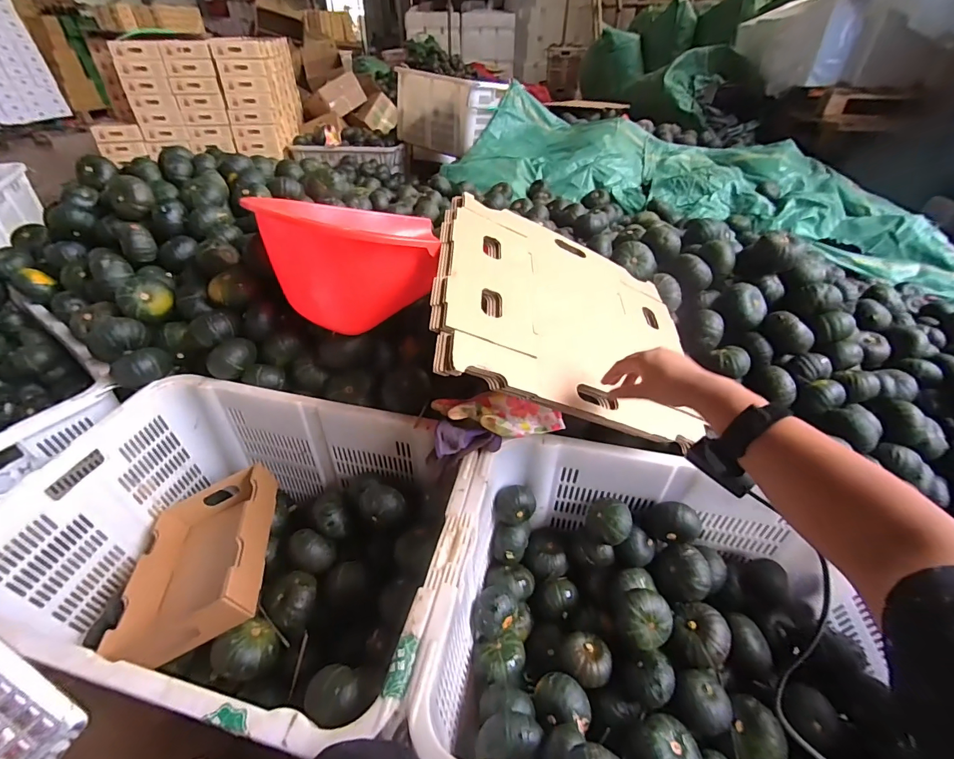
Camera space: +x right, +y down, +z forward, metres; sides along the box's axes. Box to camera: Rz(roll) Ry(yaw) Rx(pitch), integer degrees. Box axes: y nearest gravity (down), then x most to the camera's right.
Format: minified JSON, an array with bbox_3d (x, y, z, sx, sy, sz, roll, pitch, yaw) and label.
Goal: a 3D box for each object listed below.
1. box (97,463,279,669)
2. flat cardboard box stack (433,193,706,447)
[{"bbox_3d":[-0.505,0.325,0.796,0.265,0.120,0.371,-30,32,3],"label":"box"},{"bbox_3d":[0.160,-0.115,0.719,0.470,0.024,0.397,18,52,-18],"label":"flat cardboard box stack"}]

